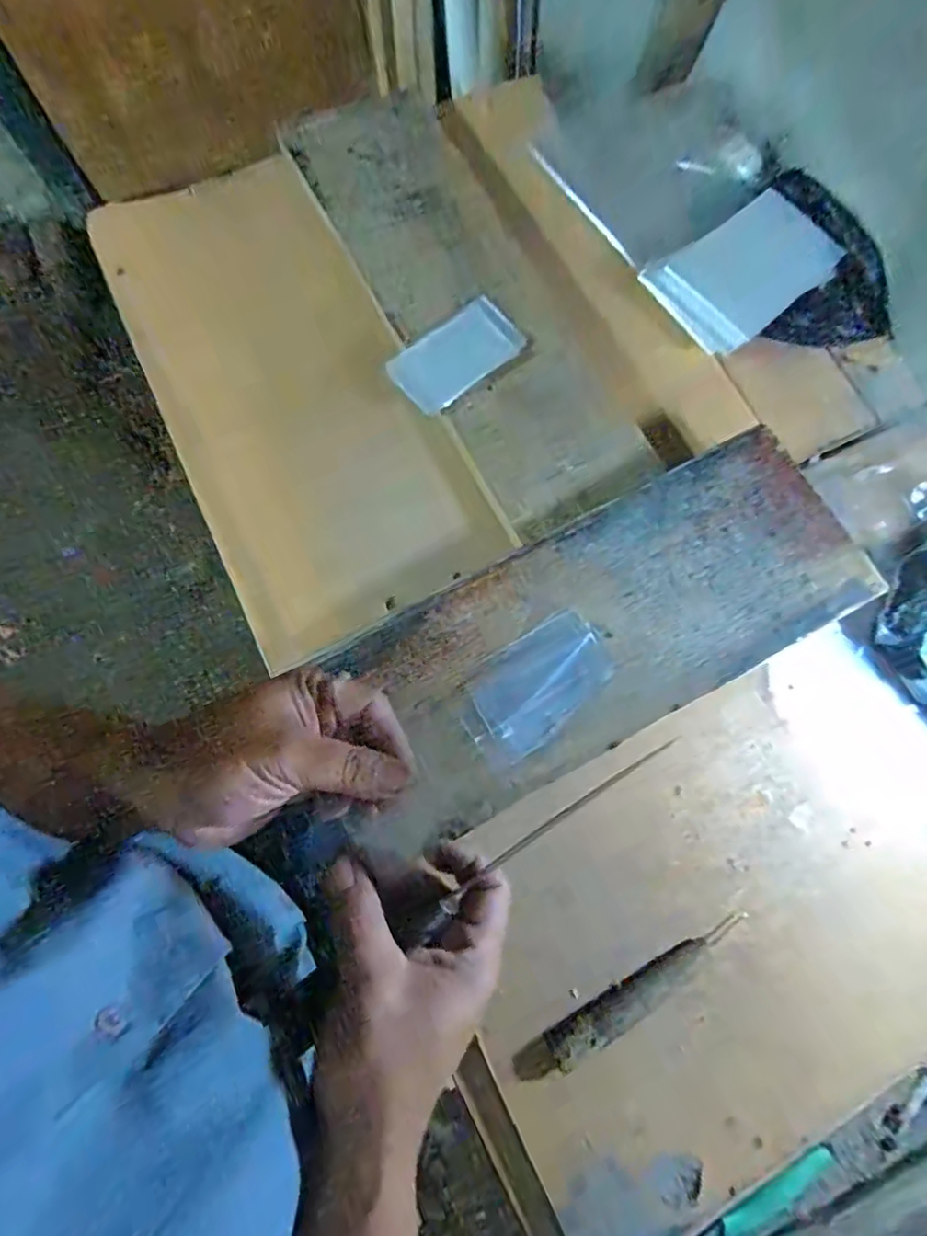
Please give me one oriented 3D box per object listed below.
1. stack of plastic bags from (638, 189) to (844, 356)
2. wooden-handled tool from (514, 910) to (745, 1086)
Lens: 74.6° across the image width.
[{"bbox_3d":[0.285,-0.360,0.634,0.198,0.046,0.127,-40,79,-11],"label":"stack of plastic bags"},{"bbox_3d":[0.132,0.288,0.459,0.204,0.033,0.027,-26,77,-8],"label":"wooden-handled tool"}]

